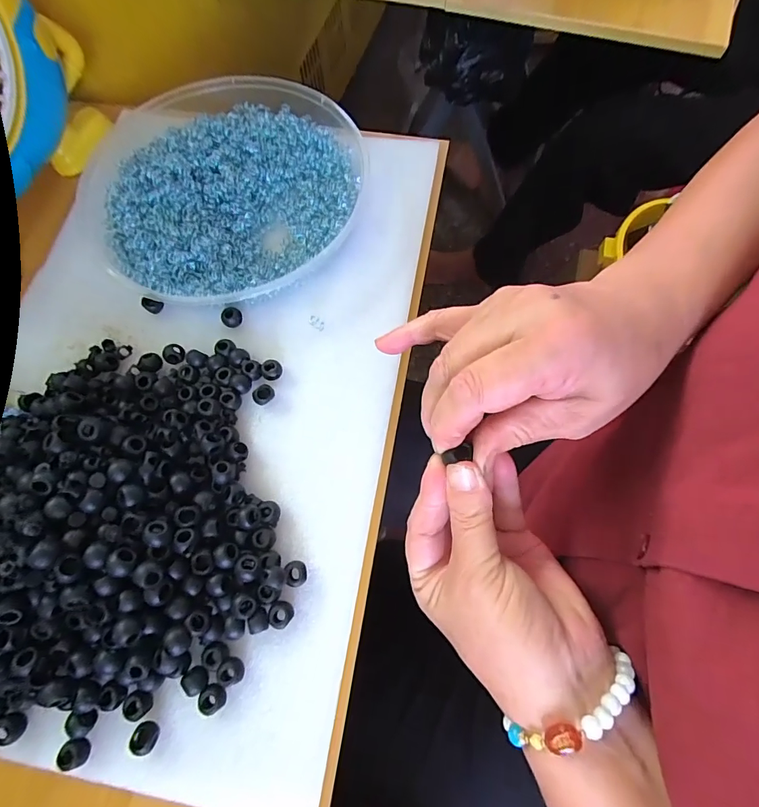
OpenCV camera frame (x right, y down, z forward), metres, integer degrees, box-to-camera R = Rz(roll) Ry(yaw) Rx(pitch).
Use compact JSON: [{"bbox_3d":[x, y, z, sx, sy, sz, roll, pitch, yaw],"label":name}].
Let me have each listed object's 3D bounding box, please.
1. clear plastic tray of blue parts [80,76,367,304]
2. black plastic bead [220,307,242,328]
[{"bbox_3d":[-0.141,-0.193,0.362,0.234,0.030,0.229,34,76,12],"label":"clear plastic tray of blue parts"},{"bbox_3d":[-0.120,-0.070,0.340,0.016,0.008,0.016,-1,72,2],"label":"black plastic bead"}]

